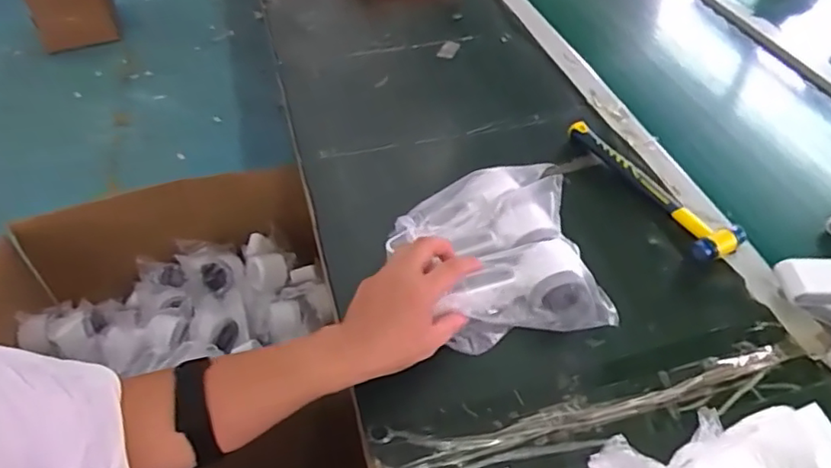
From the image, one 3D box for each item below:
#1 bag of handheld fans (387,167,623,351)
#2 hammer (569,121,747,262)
[{"bbox_3d":[0.073,0.016,0.571,0.171,0.088,0.186,-11,48,-8],"label":"bag of handheld fans"},{"bbox_3d":[0.261,-0.056,0.683,0.052,0.022,0.243,-24,51,-20],"label":"hammer"}]

